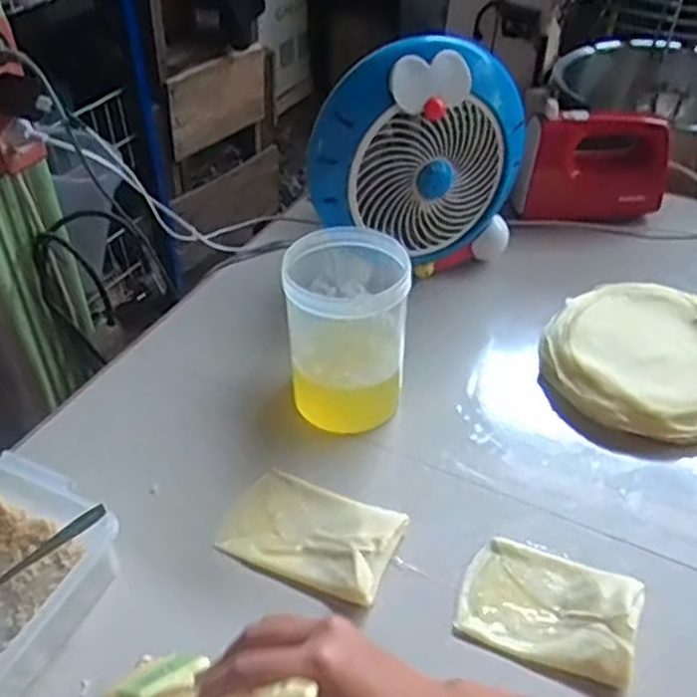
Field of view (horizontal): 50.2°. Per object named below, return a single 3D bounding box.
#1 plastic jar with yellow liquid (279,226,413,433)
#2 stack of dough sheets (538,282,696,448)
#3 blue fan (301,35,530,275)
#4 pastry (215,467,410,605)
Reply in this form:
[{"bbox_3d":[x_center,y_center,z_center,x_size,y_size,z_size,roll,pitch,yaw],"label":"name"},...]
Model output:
[{"bbox_3d":[-0.003,-0.017,0.693,0.107,0.165,0.125,2,41,2],"label":"plastic jar with yellow liquid"},{"bbox_3d":[0.299,0.012,0.744,0.194,0.050,0.198,-10,42,-11],"label":"stack of dough sheets"},{"bbox_3d":[0.079,-0.192,0.813,0.243,0.257,0.096,-16,43,-18],"label":"blue fan"},{"bbox_3d":[-0.031,0.150,0.611,0.141,0.010,0.088,13,46,27],"label":"pastry"}]

